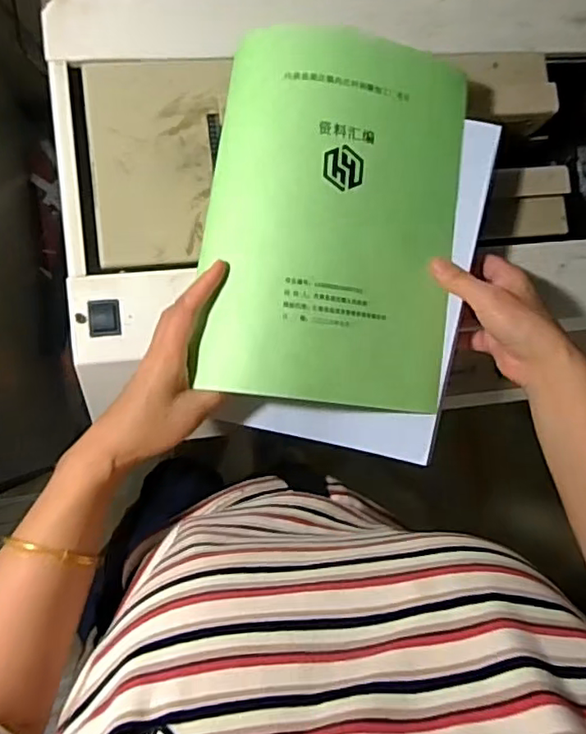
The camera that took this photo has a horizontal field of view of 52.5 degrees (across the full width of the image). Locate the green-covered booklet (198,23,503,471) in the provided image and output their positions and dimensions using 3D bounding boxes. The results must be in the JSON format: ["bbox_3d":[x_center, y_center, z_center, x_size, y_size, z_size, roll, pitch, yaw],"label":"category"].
[{"bbox_3d":[0.042,-0.104,0.484,0.219,0.048,0.327,12,84,-7],"label":"green-covered booklet"}]

